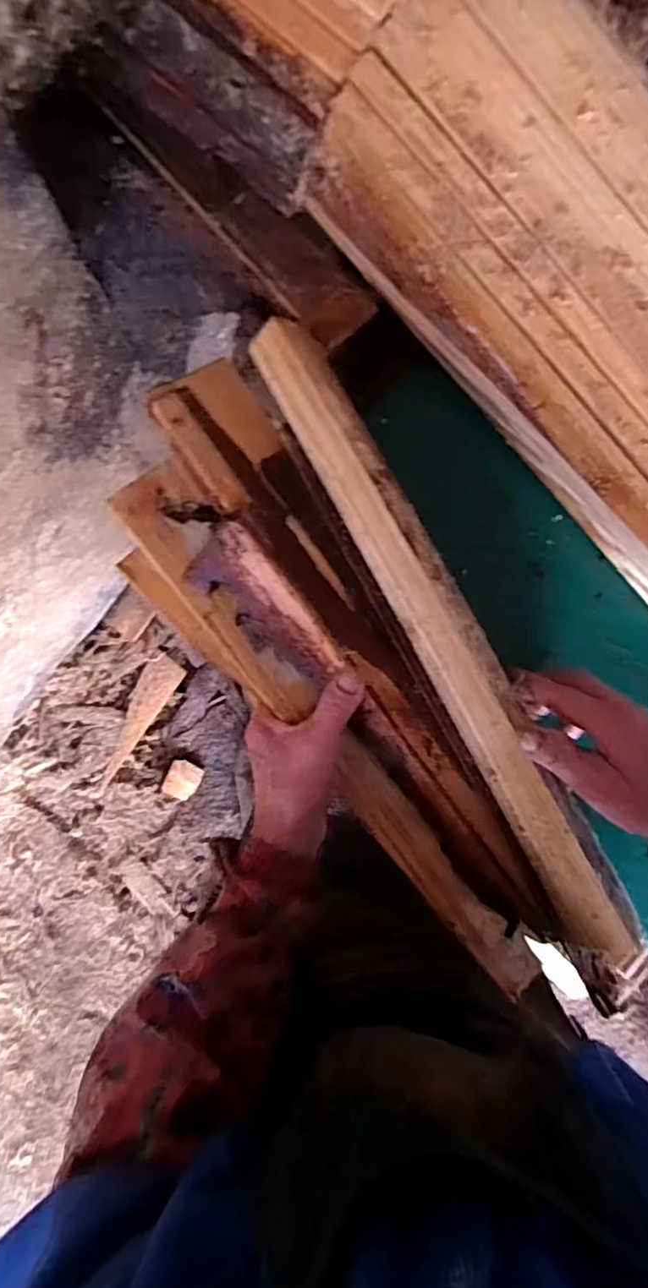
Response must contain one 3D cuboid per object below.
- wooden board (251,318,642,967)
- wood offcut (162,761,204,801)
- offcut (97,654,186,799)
[{"bbox_3d":[0.084,0.008,0.440,0.049,0.045,0.498,-28,92,-3],"label":"wooden board"},{"bbox_3d":[-0.289,0.279,1.298,0.065,0.009,0.076,28,90,-5],"label":"wood offcut"},{"bbox_3d":[-0.391,0.159,1.276,0.071,0.028,0.311,35,90,-5],"label":"offcut"}]

